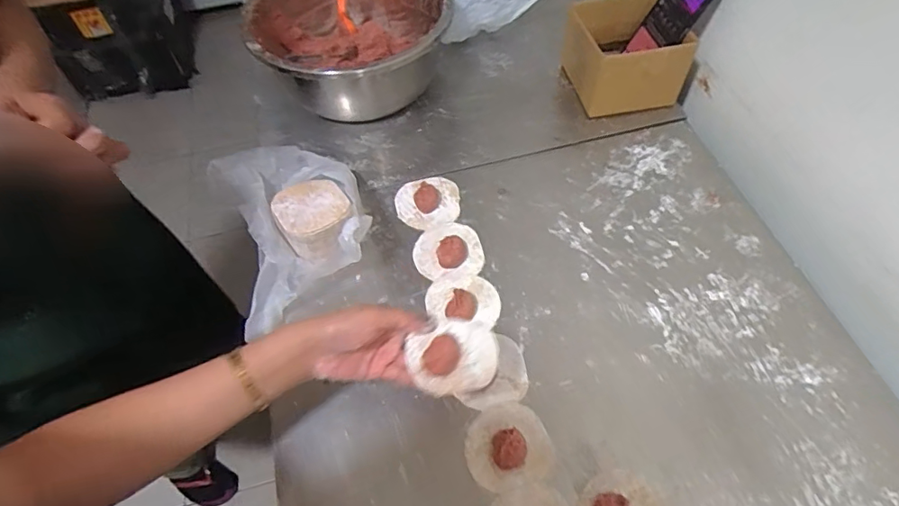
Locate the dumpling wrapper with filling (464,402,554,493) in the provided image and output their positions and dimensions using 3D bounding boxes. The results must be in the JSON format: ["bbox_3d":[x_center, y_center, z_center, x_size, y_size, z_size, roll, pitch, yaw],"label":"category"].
[{"bbox_3d":[0.056,0.183,0.499,0.080,0.022,0.077,-2,56,2],"label":"dumpling wrapper with filling"}]

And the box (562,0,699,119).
[{"bbox_3d":[0.249,-0.281,0.748,0.142,0.102,0.138,-7,56,-1],"label":"box"}]

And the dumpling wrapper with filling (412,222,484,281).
[{"bbox_3d":[-0.003,-0.007,0.630,0.081,0.022,0.075,-2,56,2],"label":"dumpling wrapper with filling"}]

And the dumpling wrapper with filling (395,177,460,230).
[{"bbox_3d":[-0.027,-0.065,0.673,0.081,0.016,0.076,-2,56,2],"label":"dumpling wrapper with filling"}]

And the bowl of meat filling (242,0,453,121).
[{"bbox_3d":[-0.140,-0.306,0.778,0.275,0.135,0.270,-2,56,2],"label":"bowl of meat filling"}]

